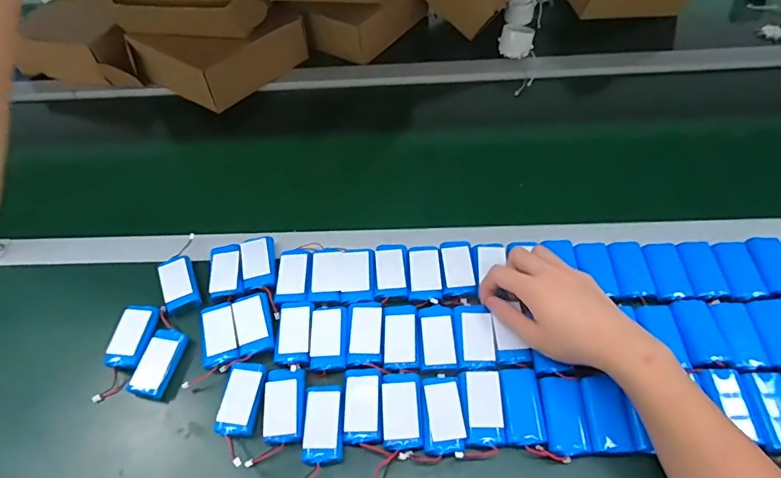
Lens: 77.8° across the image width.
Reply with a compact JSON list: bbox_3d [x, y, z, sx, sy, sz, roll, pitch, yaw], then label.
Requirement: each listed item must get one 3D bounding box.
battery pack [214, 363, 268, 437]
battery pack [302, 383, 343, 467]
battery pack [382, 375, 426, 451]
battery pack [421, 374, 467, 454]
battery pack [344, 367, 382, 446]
[{"bbox_3d":[-0.144,0.158,0.475,0.039,0.022,0.067,0,53,6],"label":"battery pack"},{"bbox_3d":[-0.062,0.173,0.452,0.036,0.009,0.069,-4,61,2],"label":"battery pack"},{"bbox_3d":[0.012,0.162,0.457,0.039,0.015,0.069,-5,53,2],"label":"battery pack"},{"bbox_3d":[0.050,0.163,0.452,0.039,0.012,0.069,-4,53,2],"label":"battery pack"},{"bbox_3d":[-0.026,0.159,0.462,0.035,0.014,0.070,-3,53,3],"label":"battery pack"}]

